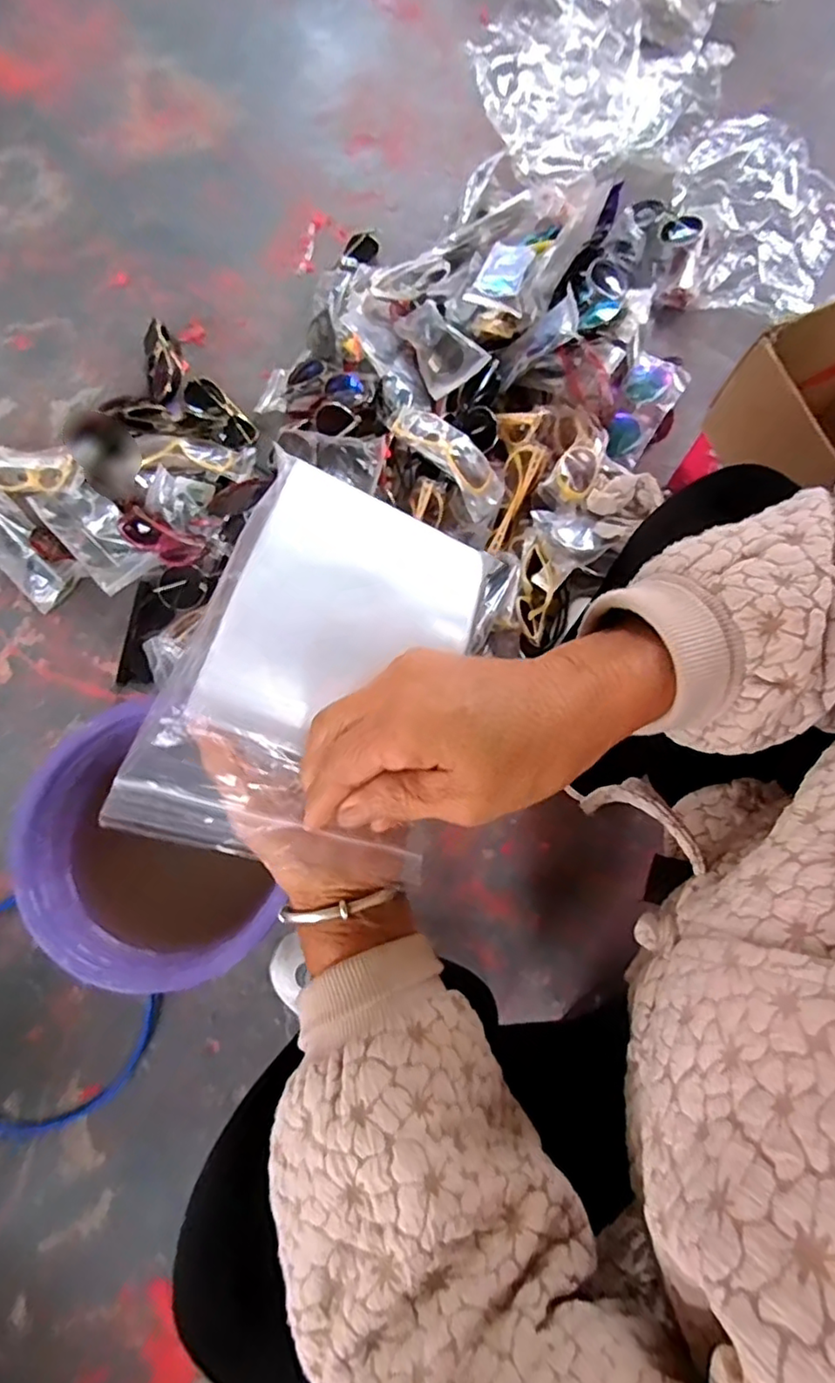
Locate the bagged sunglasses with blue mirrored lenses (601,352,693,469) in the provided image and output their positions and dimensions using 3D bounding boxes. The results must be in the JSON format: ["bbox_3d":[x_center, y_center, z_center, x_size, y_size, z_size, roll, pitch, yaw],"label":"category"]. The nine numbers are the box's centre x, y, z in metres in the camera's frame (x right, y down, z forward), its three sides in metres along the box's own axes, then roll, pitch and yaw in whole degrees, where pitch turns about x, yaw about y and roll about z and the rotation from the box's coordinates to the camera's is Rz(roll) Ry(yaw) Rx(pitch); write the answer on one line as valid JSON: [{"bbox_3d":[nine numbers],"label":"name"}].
[{"bbox_3d":[0.308,-0.393,0.845,0.084,0.040,0.185,29,79,8],"label":"bagged sunglasses with blue mirrored lenses"}]

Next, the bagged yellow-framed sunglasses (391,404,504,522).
[{"bbox_3d":[0.039,-0.293,0.760,0.162,0.041,0.064,41,81,-9],"label":"bagged yellow-framed sunglasses"}]

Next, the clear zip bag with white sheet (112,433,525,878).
[{"bbox_3d":[-0.044,-0.015,0.275,0.109,0.024,0.186,25,71,-10],"label":"clear zip bag with white sheet"}]

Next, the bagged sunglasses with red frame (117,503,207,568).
[{"bbox_3d":[-0.335,-0.201,0.782,0.141,0.029,0.051,30,79,8],"label":"bagged sunglasses with red frame"}]

